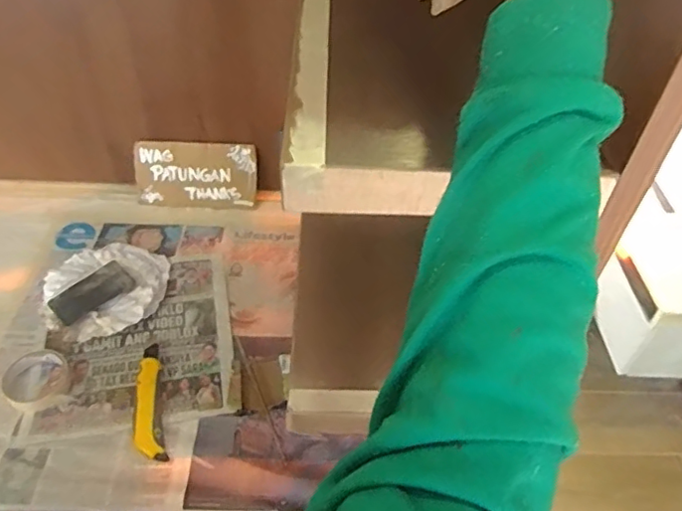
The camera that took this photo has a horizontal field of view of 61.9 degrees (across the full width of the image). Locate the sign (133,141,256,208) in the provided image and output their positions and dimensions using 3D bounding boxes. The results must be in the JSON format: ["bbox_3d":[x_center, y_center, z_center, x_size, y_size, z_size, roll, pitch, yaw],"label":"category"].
[{"bbox_3d":[-0.273,-0.153,1.064,0.222,0.117,0.013,1,21,-4],"label":"sign"}]

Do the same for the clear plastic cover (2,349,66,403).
[{"bbox_3d":[-0.438,0.170,0.812,0.076,0.009,0.081,32,52,25],"label":"clear plastic cover"}]

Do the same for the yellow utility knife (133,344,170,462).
[{"bbox_3d":[-0.263,0.199,0.777,0.037,0.021,0.169,-10,47,-13],"label":"yellow utility knife"}]

